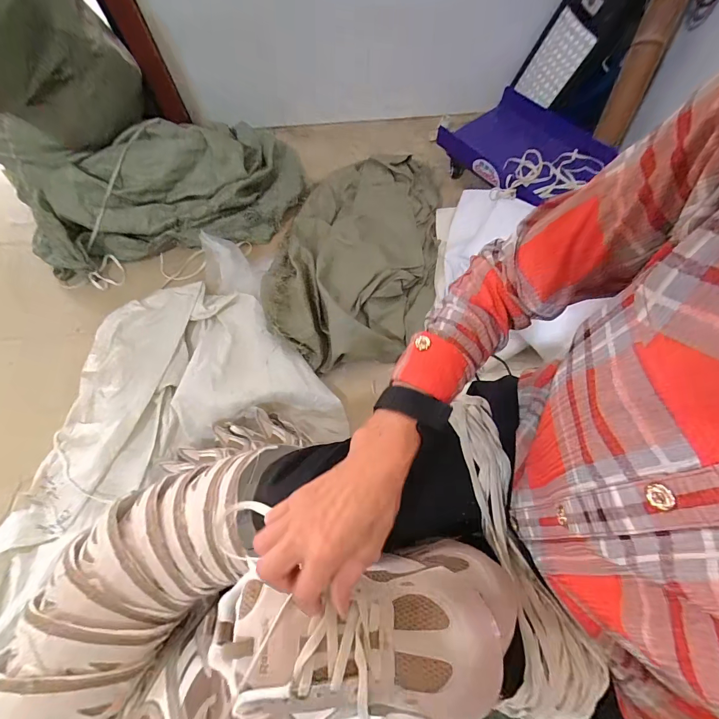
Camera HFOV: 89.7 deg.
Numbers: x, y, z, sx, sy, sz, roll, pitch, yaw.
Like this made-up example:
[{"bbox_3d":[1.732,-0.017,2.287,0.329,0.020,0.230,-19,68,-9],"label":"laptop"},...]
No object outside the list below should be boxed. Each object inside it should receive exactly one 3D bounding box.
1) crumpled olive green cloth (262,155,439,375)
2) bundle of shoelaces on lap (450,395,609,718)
[{"bbox_3d":[-0.002,-0.299,0.946,0.416,0.121,0.691,5,67,4],"label":"crumpled olive green cloth"},{"bbox_3d":[0.153,0.183,0.354,0.083,0.045,0.308,-5,67,0],"label":"bundle of shoelaces on lap"}]

